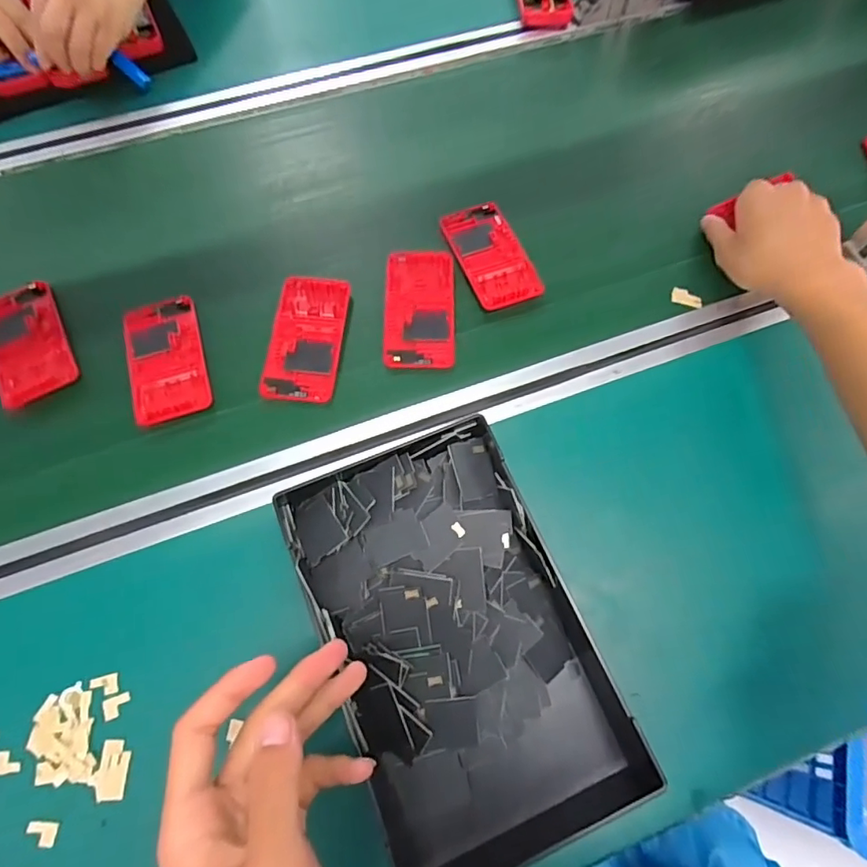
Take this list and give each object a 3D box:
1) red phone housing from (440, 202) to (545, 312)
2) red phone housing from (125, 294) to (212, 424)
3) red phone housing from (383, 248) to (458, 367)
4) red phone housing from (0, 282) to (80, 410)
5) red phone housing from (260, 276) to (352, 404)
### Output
[{"bbox_3d":[0.054,-0.172,0.509,0.062,0.010,0.121,-20,69,-9],"label":"red phone housing"},{"bbox_3d":[-0.232,-0.065,0.464,0.061,0.012,0.120,-18,69,-8],"label":"red phone housing"},{"bbox_3d":[-0.013,-0.115,0.483,0.063,0.005,0.119,-1,67,-1],"label":"red phone housing"},{"bbox_3d":[-0.358,-0.081,0.470,0.062,0.011,0.117,-27,70,-12],"label":"red phone housing"},{"bbox_3d":[-0.112,-0.086,0.472,0.062,0.010,0.121,5,67,1],"label":"red phone housing"}]

